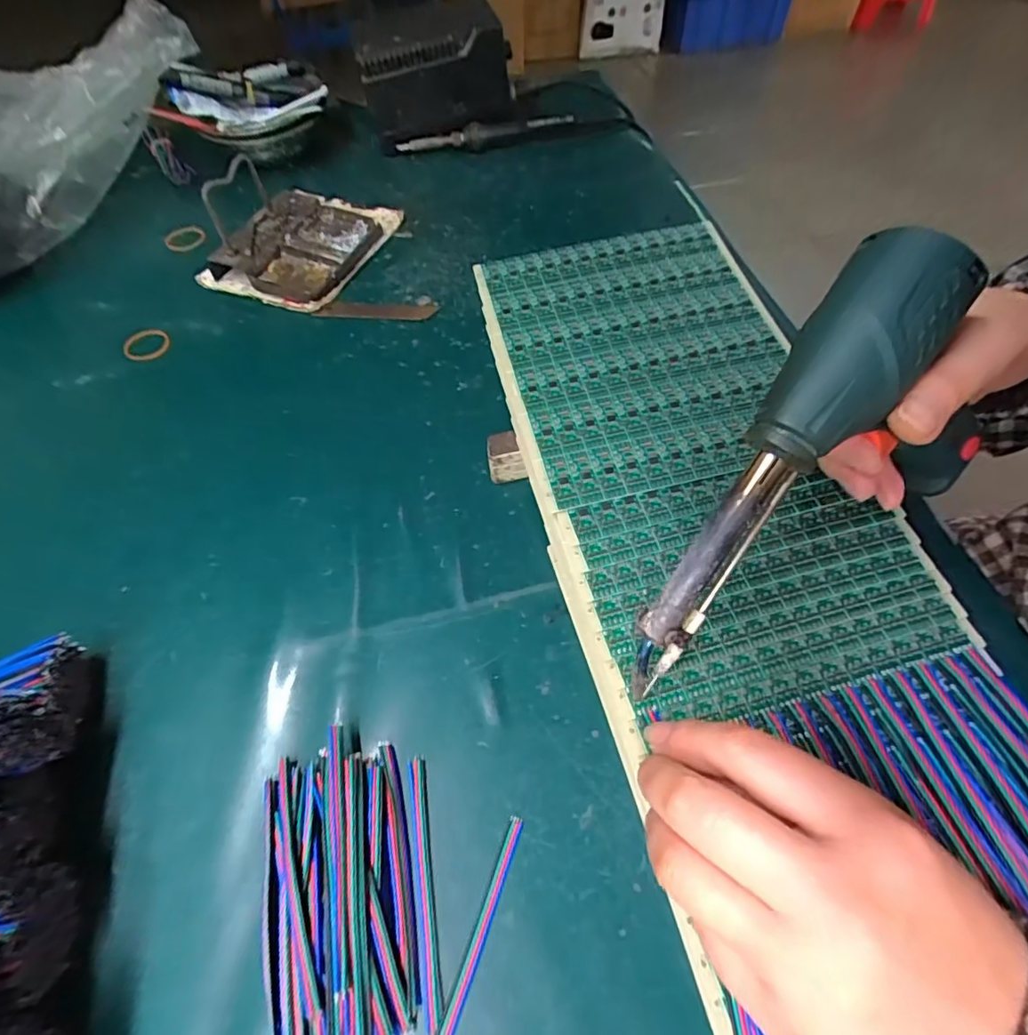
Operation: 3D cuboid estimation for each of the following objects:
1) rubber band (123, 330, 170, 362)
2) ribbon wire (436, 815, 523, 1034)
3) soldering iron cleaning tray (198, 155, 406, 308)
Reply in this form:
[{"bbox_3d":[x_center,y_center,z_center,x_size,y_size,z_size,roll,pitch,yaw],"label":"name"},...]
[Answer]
[{"bbox_3d":[-0.283,-0.133,0.422,0.027,0.005,0.033,19,61,-4],"label":"rubber band"},{"bbox_3d":[-0.016,0.170,0.215,0.006,0.004,0.098,17,59,13],"label":"ribbon wire"},{"bbox_3d":[-0.183,-0.255,0.458,0.118,0.069,0.150,19,60,14],"label":"soldering iron cleaning tray"}]

